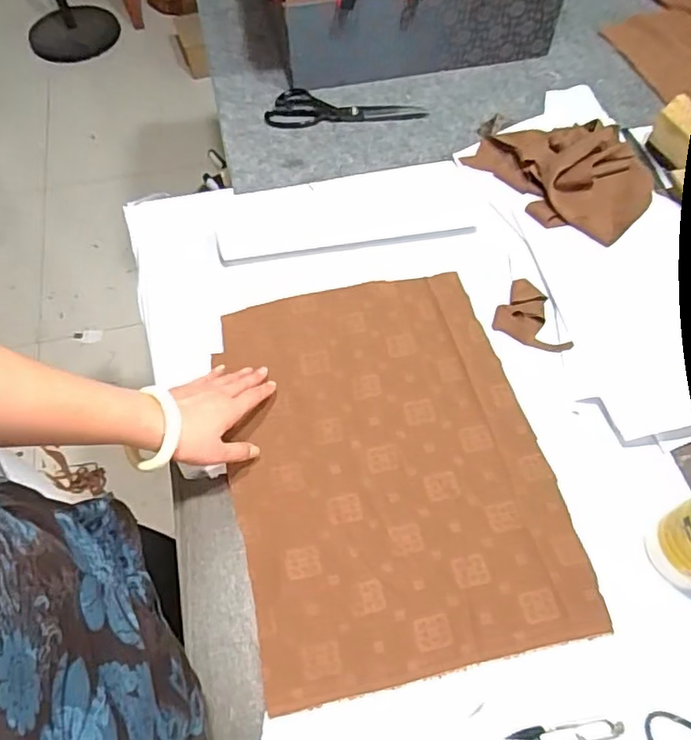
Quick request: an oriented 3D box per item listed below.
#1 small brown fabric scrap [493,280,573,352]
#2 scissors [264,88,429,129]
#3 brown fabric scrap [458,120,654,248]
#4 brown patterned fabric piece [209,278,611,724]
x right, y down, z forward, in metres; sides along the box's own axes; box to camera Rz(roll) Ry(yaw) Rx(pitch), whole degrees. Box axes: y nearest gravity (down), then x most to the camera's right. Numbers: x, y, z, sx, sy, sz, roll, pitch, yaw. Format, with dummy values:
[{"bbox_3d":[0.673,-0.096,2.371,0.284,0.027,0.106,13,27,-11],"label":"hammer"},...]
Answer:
[{"bbox_3d":[0.255,-0.068,0.764,0.102,0.011,0.088,29,65,16],"label":"small brown fabric scrap"},{"bbox_3d":[0.001,-0.423,0.931,0.249,0.008,0.087,1,61,1],"label":"scissors"},{"bbox_3d":[0.326,-0.301,0.852,0.175,0.067,0.267,-35,66,-17],"label":"brown fabric scrap"},{"bbox_3d":[0.043,0.093,0.670,0.339,0.012,0.466,-12,61,-6],"label":"brown patterned fabric piece"}]

